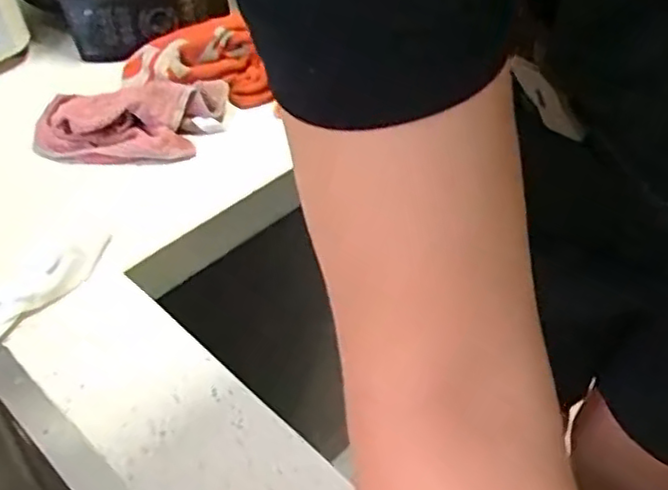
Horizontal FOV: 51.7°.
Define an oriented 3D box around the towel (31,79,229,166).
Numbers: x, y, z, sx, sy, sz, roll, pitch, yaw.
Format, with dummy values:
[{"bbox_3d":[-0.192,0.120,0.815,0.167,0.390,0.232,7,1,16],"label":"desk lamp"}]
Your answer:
[{"bbox_3d":[-0.182,-0.112,0.639,0.175,0.056,0.076,-20,47,-18],"label":"towel"}]

